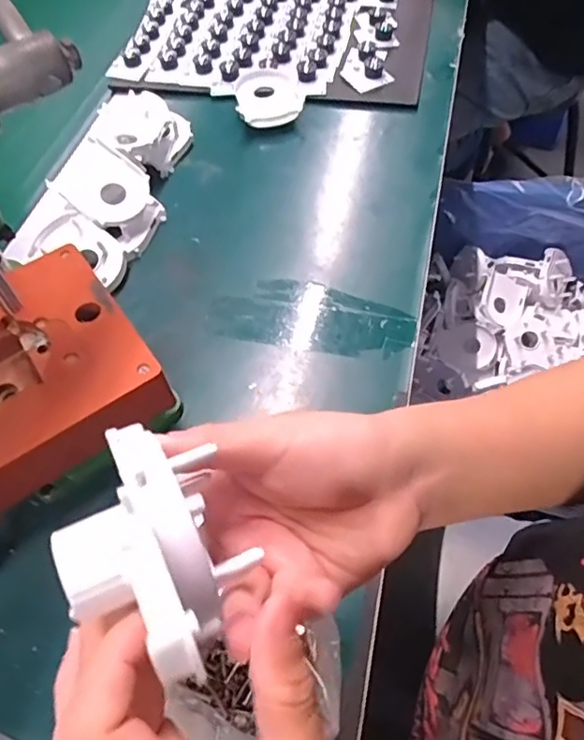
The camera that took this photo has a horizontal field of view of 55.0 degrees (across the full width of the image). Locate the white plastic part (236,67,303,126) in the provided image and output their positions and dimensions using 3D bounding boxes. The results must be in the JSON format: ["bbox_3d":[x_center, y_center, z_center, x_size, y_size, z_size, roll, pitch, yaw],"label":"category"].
[{"bbox_3d":[-0.024,-0.298,0.611,0.070,0.018,0.083,-5,56,1],"label":"white plastic part"}]

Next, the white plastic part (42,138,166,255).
[{"bbox_3d":[-0.168,-0.161,0.517,0.094,0.051,0.068,30,62,17],"label":"white plastic part"}]

